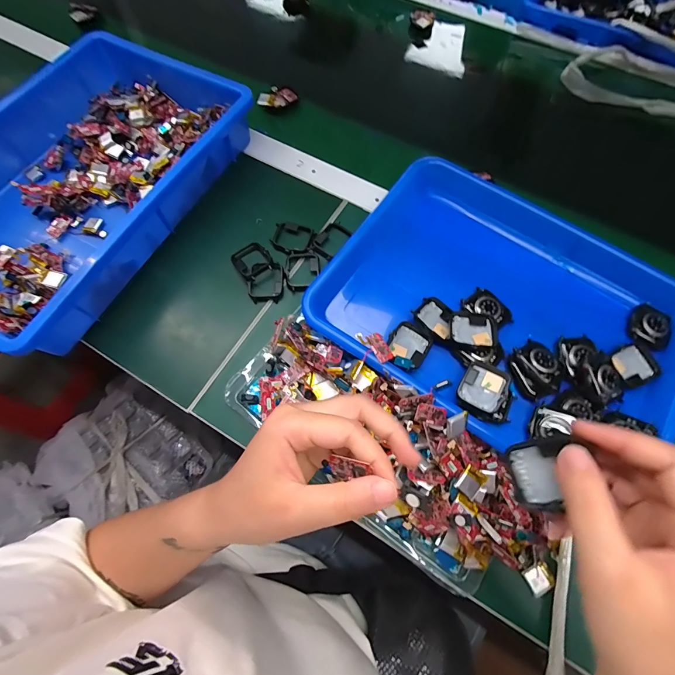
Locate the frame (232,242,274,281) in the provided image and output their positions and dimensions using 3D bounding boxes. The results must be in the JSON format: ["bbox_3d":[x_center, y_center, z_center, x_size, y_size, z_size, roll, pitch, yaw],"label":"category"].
[{"bbox_3d":[-0.091,-0.083,0.378,0.038,0.015,0.042,-36,73,-14],"label":"frame"}]

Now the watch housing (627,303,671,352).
[{"bbox_3d":[0.302,-0.011,0.335,0.036,0.012,0.043,18,69,7],"label":"watch housing"}]

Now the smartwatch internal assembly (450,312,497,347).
[{"bbox_3d":[0.126,-0.007,0.324,0.041,0.011,0.034,11,68,4],"label":"smartwatch internal assembly"}]

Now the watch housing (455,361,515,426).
[{"bbox_3d":[0.132,0.048,0.304,0.048,0.017,0.043,28,70,10],"label":"watch housing"}]

